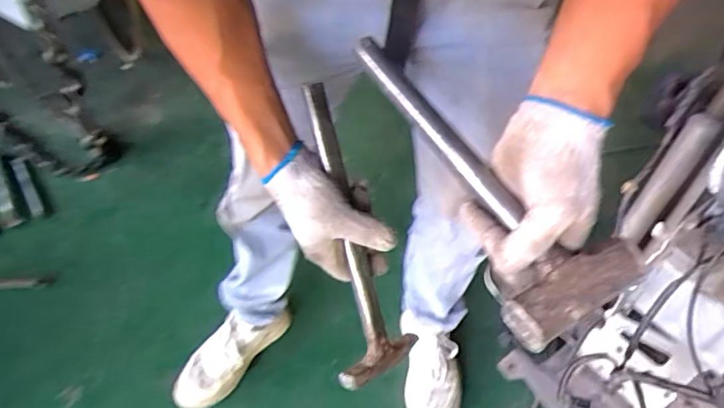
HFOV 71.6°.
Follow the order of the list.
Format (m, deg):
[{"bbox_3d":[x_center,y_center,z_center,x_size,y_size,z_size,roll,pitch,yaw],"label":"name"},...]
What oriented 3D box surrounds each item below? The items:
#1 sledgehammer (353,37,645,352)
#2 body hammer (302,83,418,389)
[{"bbox_3d":[0.097,-0.038,0.436,0.100,0.052,0.309,-20,63,-22],"label":"sledgehammer"},{"bbox_3d":[-0.013,0.030,0.501,0.087,0.296,0.033,-16,9,-19],"label":"body hammer"}]

